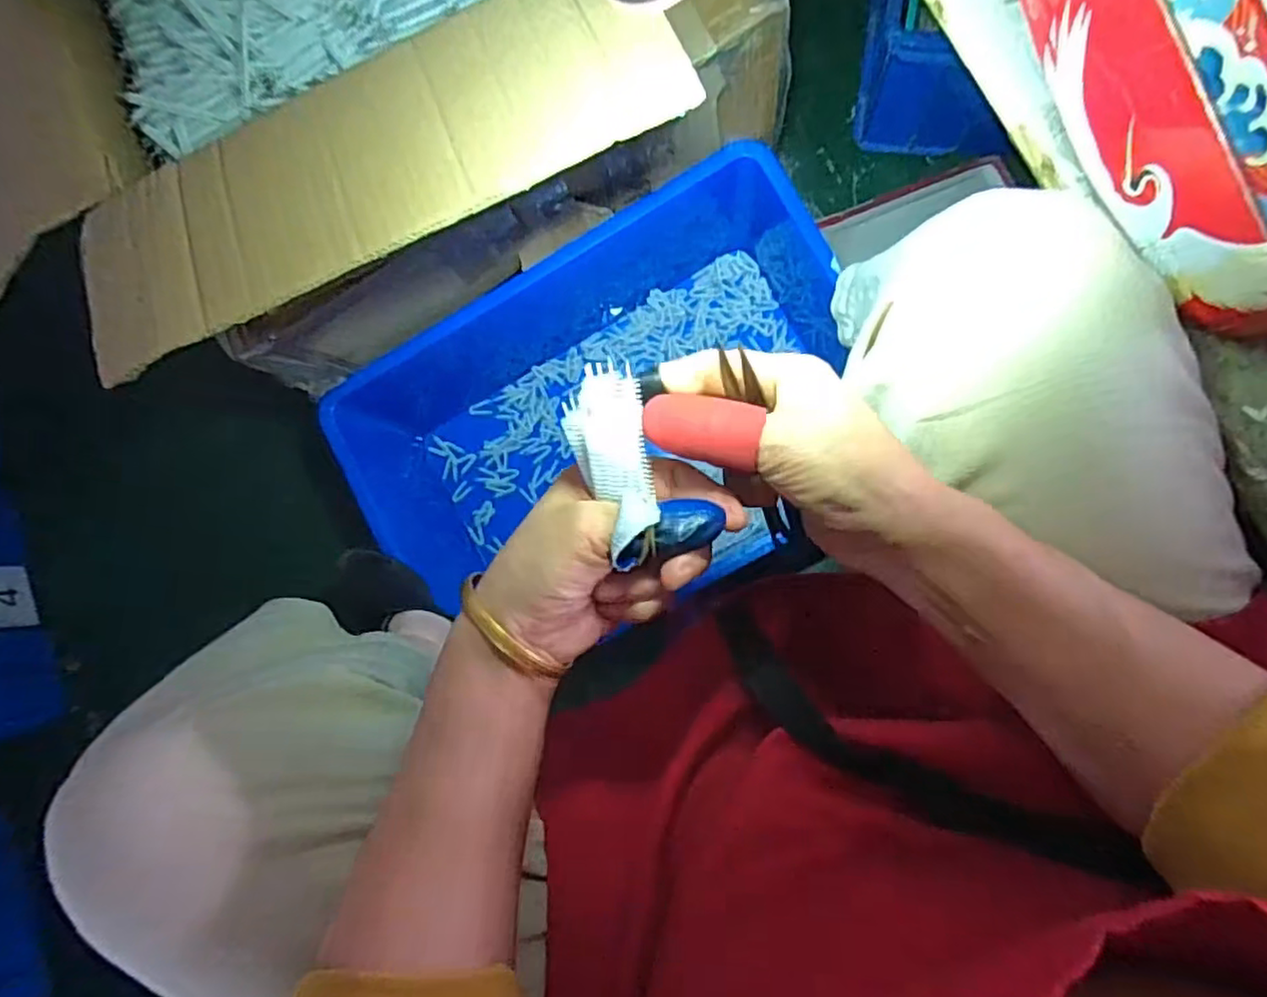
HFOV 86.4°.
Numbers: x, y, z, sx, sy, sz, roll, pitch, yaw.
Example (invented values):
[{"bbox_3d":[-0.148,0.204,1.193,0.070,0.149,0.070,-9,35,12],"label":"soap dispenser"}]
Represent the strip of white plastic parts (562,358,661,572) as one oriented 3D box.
[{"bbox_3d":[-0.008,-0.017,0.279,0.030,0.027,0.076,-13,88,6],"label":"strip of white plastic parts"}]

